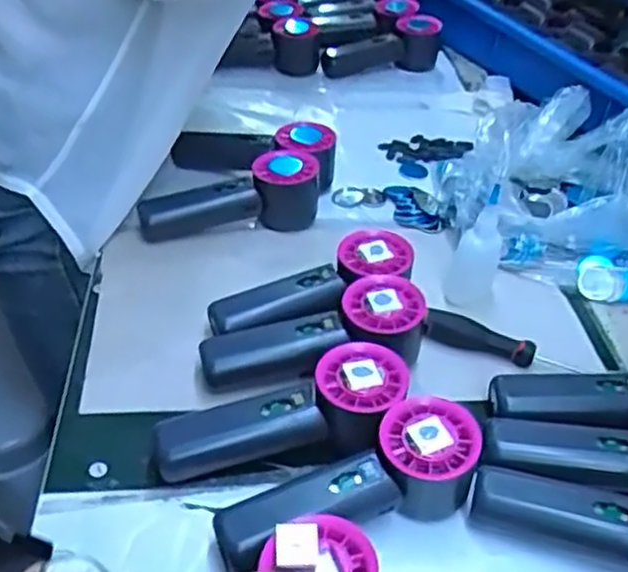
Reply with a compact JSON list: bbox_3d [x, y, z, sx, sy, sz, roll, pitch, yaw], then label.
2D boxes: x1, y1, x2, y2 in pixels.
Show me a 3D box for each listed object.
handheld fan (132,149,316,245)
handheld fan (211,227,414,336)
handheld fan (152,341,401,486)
[{"bbox_3d":[-0.074,-0.078,0.639,0.156,0.054,0.062,-7,42,-18],"label":"handheld fan"},{"bbox_3d":[0.000,0.006,0.545,0.155,0.056,0.059,-15,45,-25],"label":"handheld fan"},{"bbox_3d":[-0.017,0.085,0.446,0.152,0.054,0.074,-14,44,-24],"label":"handheld fan"}]

